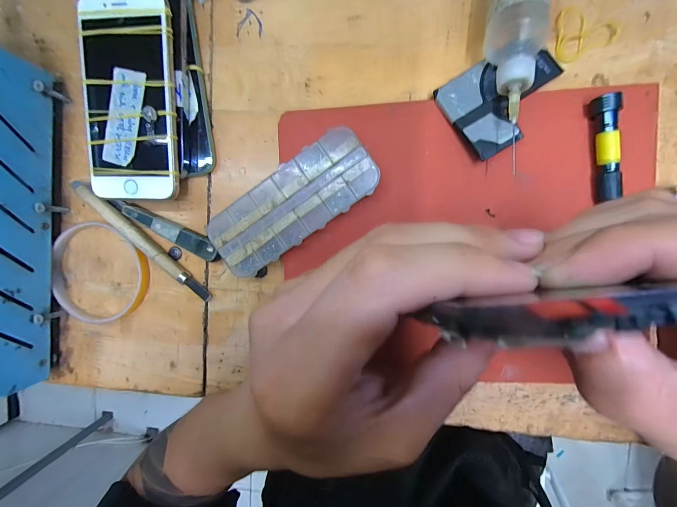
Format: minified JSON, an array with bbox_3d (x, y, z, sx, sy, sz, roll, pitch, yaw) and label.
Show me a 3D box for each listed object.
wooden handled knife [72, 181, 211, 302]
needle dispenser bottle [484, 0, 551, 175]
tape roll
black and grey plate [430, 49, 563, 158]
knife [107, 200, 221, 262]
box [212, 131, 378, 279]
[{"bbox_3d":[-0.153,-0.010,0.222,0.136,0.014,0.012,44,97,2],"label":"wooden handled knife"},{"bbox_3d":[0.107,-0.124,0.181,0.032,0.039,0.126,-3,93,6],"label":"needle dispenser bottle"},{"bbox_3d":[-0.191,0.018,0.233,0.078,0.012,0.082,0,94,6],"label":"tape roll"},{"bbox_3d":[0.110,-0.103,0.191,0.075,0.005,0.057,-32,82,1],"label":"black and grey plate"},{"bbox_3d":[-0.135,-0.020,0.225,0.101,0.013,0.015,26,96,4],"label":"knife"},{"bbox_3d":[-0.033,-0.035,0.209,0.124,0.017,0.050,-34,90,7],"label":"box"}]

